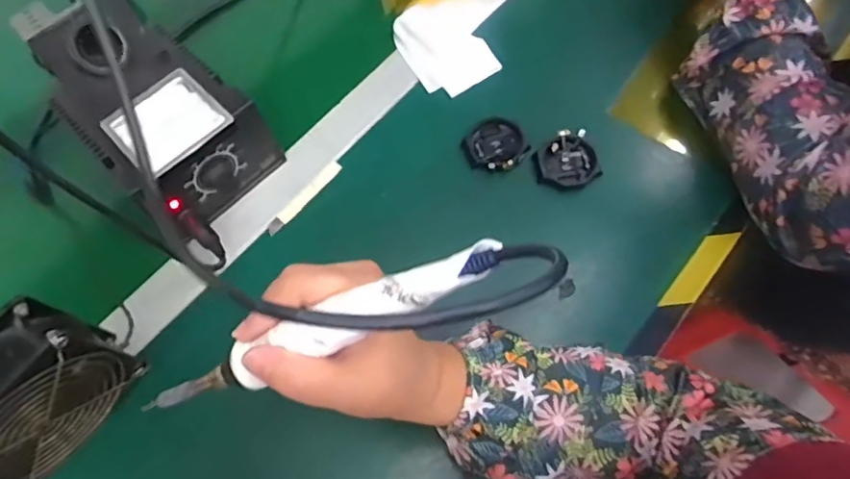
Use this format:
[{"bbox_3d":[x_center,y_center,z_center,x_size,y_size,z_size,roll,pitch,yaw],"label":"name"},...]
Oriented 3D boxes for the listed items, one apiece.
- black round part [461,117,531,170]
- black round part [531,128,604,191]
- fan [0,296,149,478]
[{"bbox_3d":[0.061,-0.084,0.500,0.054,0.009,0.049,-14,67,-4],"label":"black round part"},{"bbox_3d":[0.122,-0.068,0.492,0.053,0.009,0.049,-1,66,2],"label":"black round part"},{"bbox_3d":[-0.256,0.111,0.365,0.047,0.123,0.119,35,72,16],"label":"fan"}]

